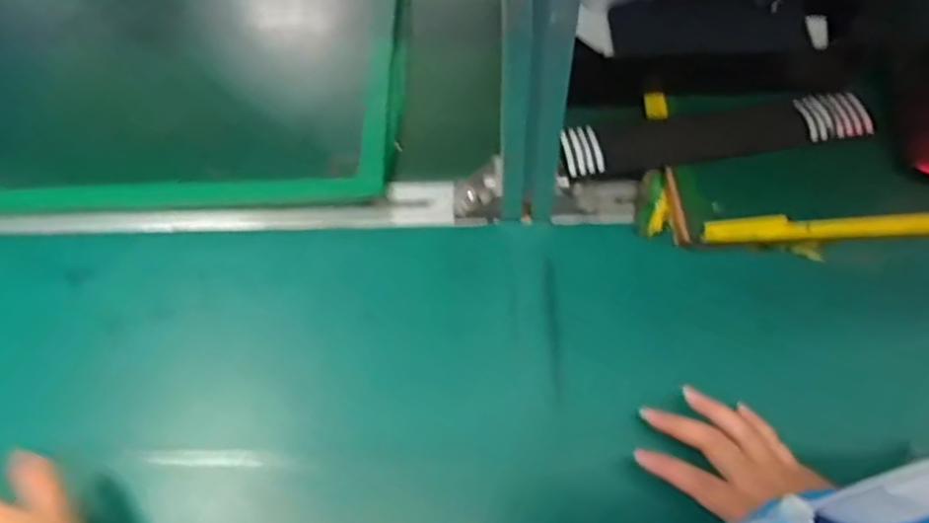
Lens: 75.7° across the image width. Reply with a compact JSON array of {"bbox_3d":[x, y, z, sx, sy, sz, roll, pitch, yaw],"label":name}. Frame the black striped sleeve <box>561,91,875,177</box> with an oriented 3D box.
[{"bbox_3d":[0.211,-0.108,0.514,0.261,0.031,0.056,-10,61,-2],"label":"black striped sleeve"}]

